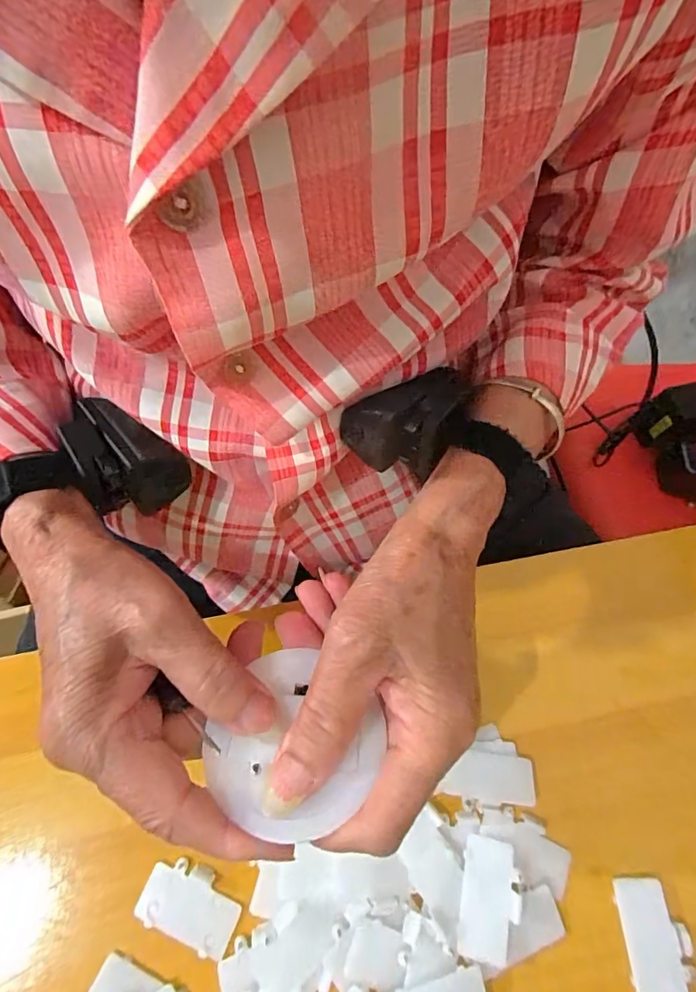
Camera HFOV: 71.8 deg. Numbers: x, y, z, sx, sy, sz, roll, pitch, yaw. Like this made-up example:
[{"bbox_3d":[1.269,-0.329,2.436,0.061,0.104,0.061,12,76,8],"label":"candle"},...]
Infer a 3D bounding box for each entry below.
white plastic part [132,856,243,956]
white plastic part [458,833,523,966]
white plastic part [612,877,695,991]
[{"bbox_3d":[-0.077,0.198,0.233,0.047,0.004,0.029,21,68,7],"label":"white plastic part"},{"bbox_3d":[0.069,0.195,0.234,0.027,0.008,0.047,13,67,3],"label":"white plastic part"},{"bbox_3d":[0.149,0.216,0.233,0.028,0.009,0.049,0,67,-2],"label":"white plastic part"}]

